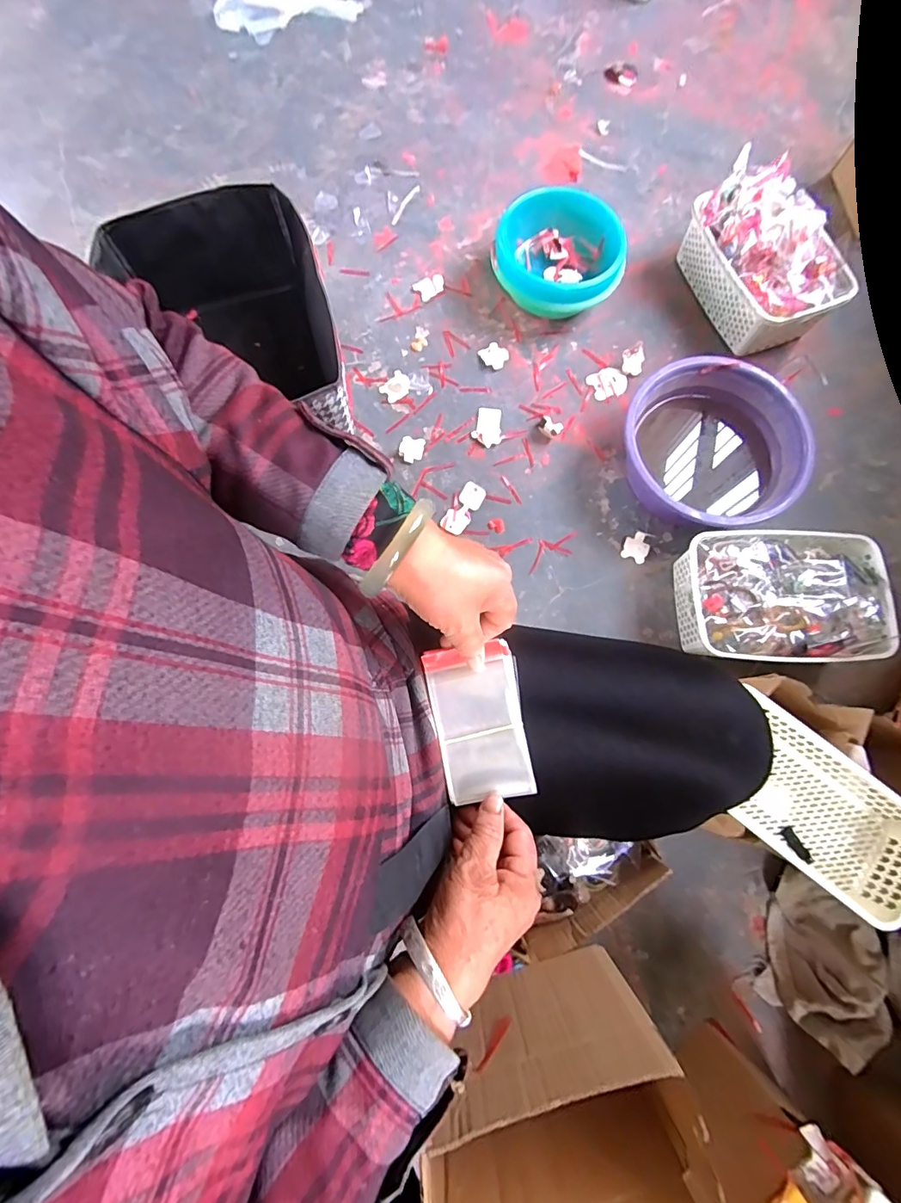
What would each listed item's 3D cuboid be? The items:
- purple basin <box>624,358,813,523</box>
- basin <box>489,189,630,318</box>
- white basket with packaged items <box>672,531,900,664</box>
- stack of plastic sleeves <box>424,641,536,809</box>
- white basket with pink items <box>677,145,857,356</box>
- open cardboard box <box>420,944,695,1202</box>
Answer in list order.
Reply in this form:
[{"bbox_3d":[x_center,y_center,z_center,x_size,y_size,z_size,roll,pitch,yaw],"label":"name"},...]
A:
[{"bbox_3d":[0.431,-0.262,0.809,0.278,0.126,0.261,0,77,-1],"label":"purple basin"},{"bbox_3d":[0.199,-0.635,0.900,0.239,0.103,0.218,22,77,4],"label":"basin"},{"bbox_3d":[0.514,-0.002,0.760,0.308,0.106,0.199,0,77,-1],"label":"white basket with packaged items"},{"bbox_3d":[0.022,0.090,0.359,0.065,0.018,0.110,-9,77,-3],"label":"stack of plastic sleeves"},{"bbox_3d":[0.568,-0.626,0.888,0.174,0.156,0.306,-24,78,-6],"label":"white basket with pink items"},{"bbox_3d":[0.080,0.423,0.401,0.196,0.167,0.118,-14,78,-4],"label":"open cardboard box"}]

